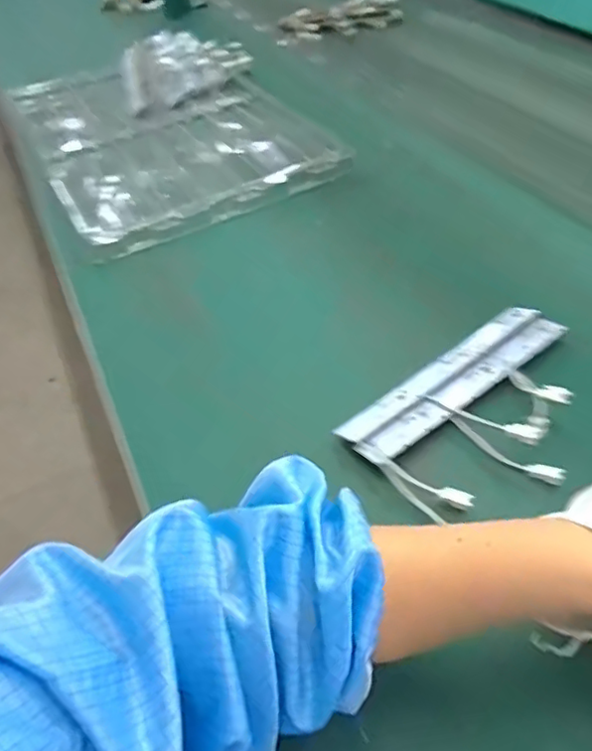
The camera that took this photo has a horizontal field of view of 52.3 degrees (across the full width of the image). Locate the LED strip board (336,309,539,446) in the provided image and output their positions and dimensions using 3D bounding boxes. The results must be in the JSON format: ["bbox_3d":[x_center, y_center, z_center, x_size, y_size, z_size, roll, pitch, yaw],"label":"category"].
[{"bbox_3d":[0.111,-0.005,0.454,0.193,0.011,0.024,-31,50,-22],"label":"LED strip board"}]

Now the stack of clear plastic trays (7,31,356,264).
[{"bbox_3d":[-0.175,-0.355,0.800,0.343,0.055,0.533,-23,48,-15],"label":"stack of clear plastic trays"}]

